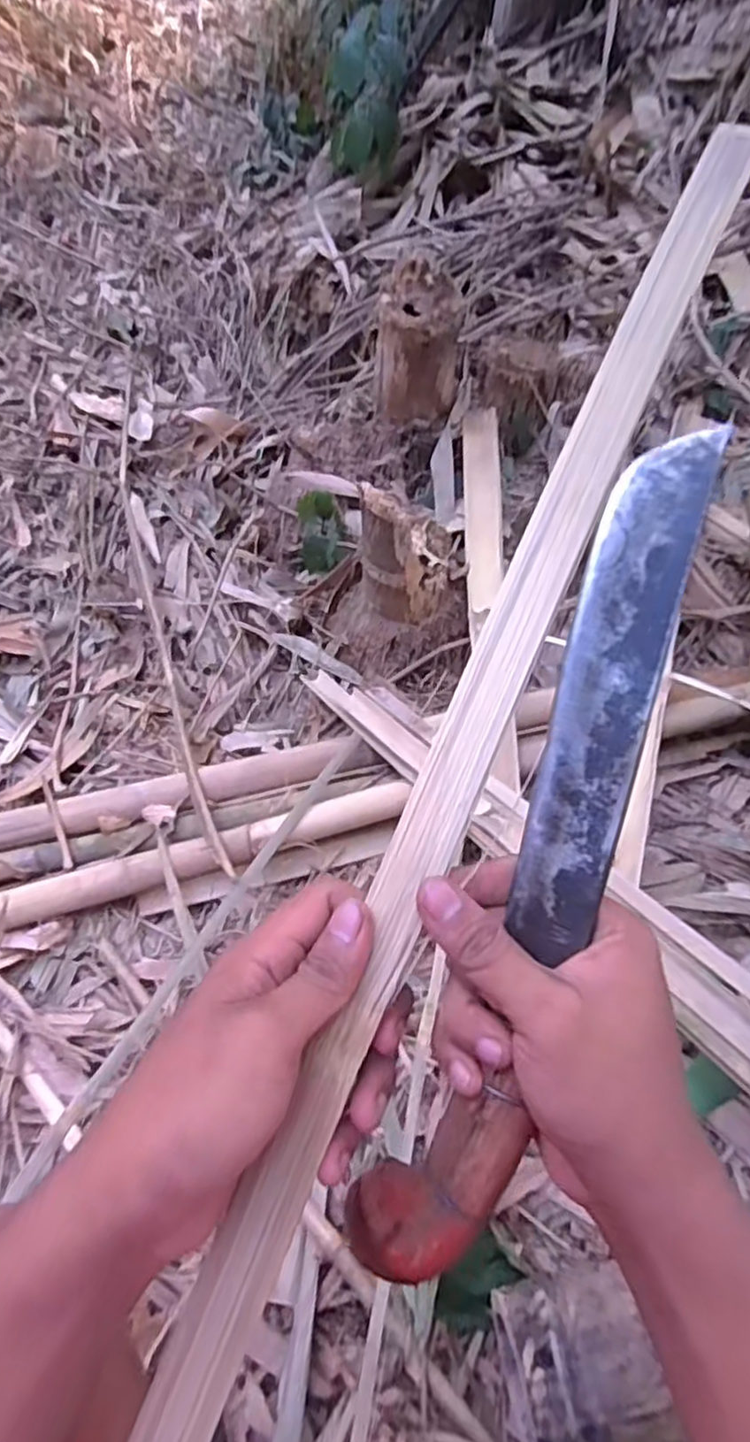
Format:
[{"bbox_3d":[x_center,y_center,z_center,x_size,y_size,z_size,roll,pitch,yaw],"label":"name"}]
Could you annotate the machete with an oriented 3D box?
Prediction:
[{"bbox_3d":[0.064,0.056,0.268,0.047,0.024,0.332,18,91,10],"label":"machete"}]

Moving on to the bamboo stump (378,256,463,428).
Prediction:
[{"bbox_3d":[0.068,-0.568,1.060,0.125,0.182,0.115,8,56,4],"label":"bamboo stump"}]

